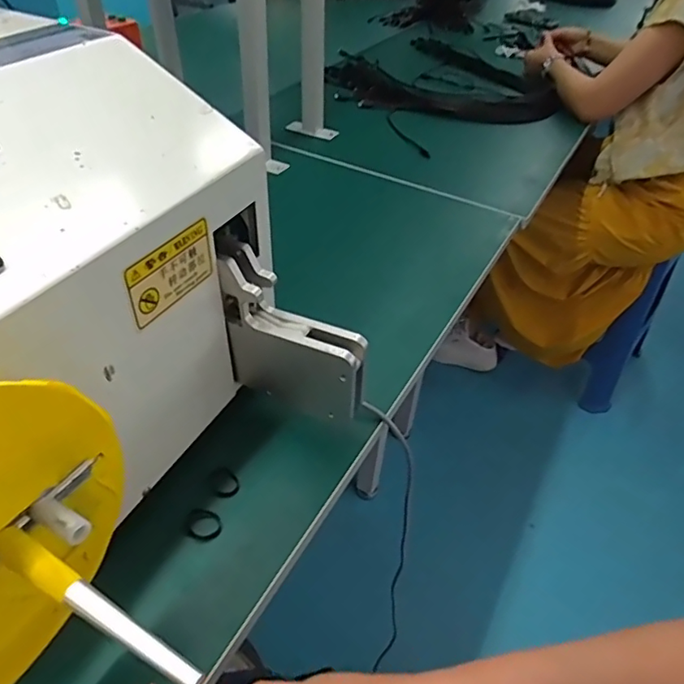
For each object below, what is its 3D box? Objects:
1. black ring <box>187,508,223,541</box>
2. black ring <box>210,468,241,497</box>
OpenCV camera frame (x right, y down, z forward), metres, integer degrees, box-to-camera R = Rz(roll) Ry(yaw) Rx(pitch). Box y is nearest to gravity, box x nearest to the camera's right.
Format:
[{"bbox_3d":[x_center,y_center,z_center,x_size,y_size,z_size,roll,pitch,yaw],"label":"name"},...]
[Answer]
[{"bbox_3d":[-0.112,0.148,0.439,0.027,0.007,0.026,2,43,-2],"label":"black ring"},{"bbox_3d":[-0.103,0.122,0.469,0.023,0.005,0.029,-20,48,-22],"label":"black ring"}]

